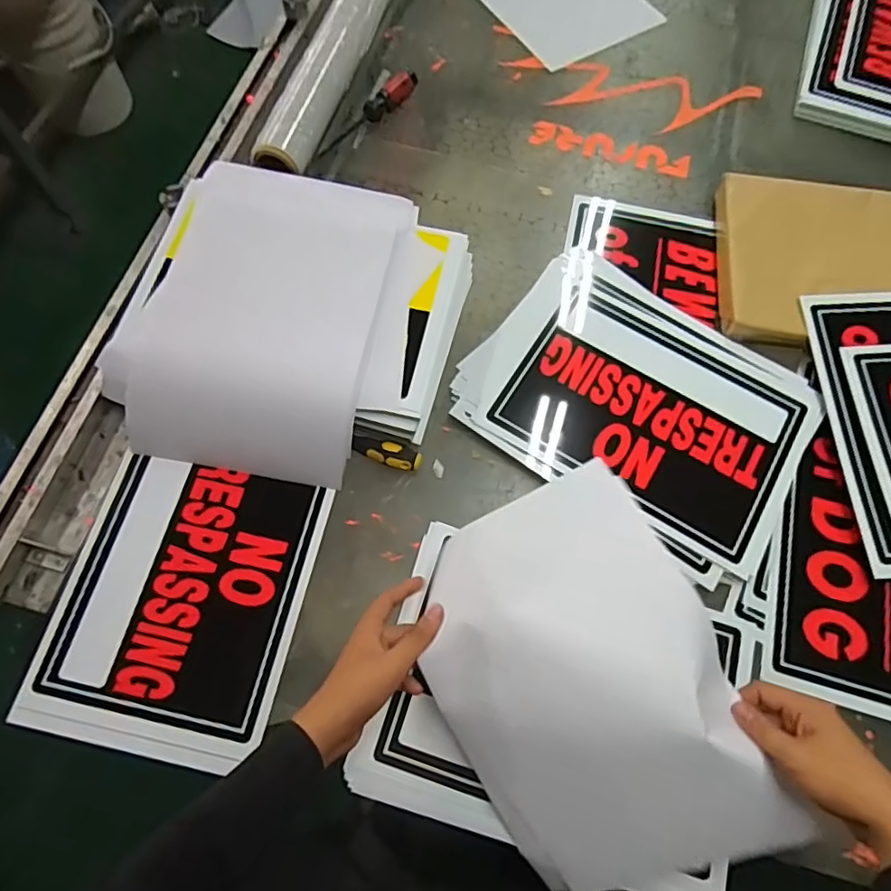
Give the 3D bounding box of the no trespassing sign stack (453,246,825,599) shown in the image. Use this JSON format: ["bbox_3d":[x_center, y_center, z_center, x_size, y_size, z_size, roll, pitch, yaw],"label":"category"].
[{"bbox_3d":[0.237,-0.055,0.723,0.391,0.024,0.301,35,71,12],"label":"no trespassing sign stack"}]

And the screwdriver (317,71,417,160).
[{"bbox_3d":[-0.119,-0.493,0.877,0.026,0.038,0.198,42,73,14],"label":"screwdriver"}]

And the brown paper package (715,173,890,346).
[{"bbox_3d":[0.551,-0.246,0.791,0.365,0.041,0.260,3,68,0],"label":"brown paper package"}]

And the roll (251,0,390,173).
[{"bbox_3d":[-0.167,-0.607,0.904,0.078,0.063,0.517,14,68,4],"label":"roll"}]

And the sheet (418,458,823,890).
[{"bbox_3d":[0.121,0.219,0.537,0.231,0.115,0.334,-23,70,-10],"label":"sheet"}]

